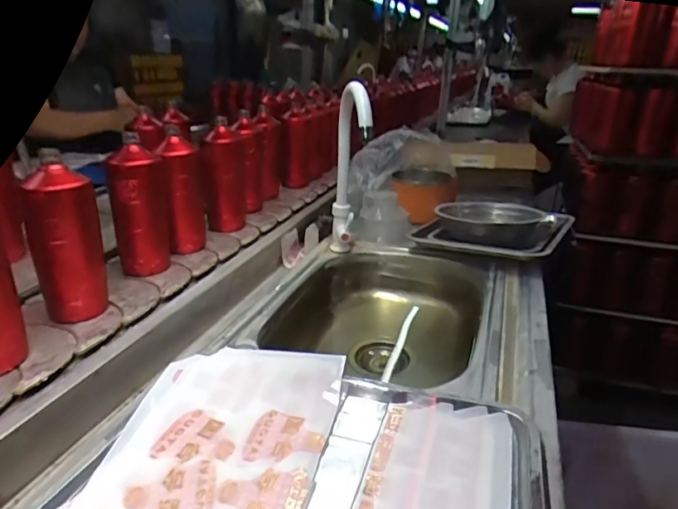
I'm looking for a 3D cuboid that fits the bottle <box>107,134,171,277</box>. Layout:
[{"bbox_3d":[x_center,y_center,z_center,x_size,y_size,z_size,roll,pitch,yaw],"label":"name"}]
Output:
[{"bbox_3d":[-0.306,-0.068,0.767,0.085,0.191,0.069,-2,23,-18],"label":"bottle"}]

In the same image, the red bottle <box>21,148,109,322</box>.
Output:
[{"bbox_3d":[-0.344,-0.015,0.636,0.067,0.187,0.063,10,22,9],"label":"red bottle"}]

